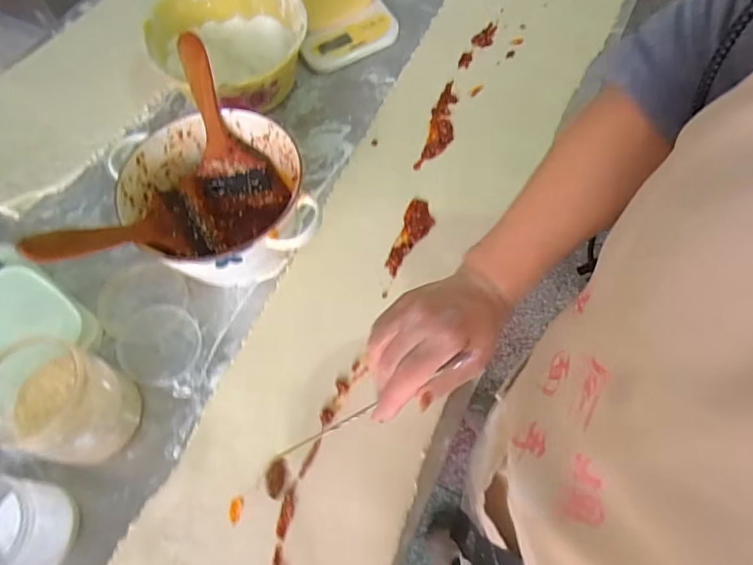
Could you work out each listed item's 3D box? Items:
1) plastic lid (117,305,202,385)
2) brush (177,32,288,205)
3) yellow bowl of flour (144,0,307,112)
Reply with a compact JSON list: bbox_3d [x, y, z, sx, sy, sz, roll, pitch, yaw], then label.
[{"bbox_3d":[-0.235,0.065,0.559,0.082,0.014,0.079,-1,65,1],"label":"plastic lid"},{"bbox_3d":[-0.180,-0.177,0.595,0.083,0.030,0.191,-22,107,-10],"label":"brush"},{"bbox_3d":[-0.184,-0.306,0.699,0.184,0.099,0.187,-1,65,1],"label":"yellow bowl of flour"}]

